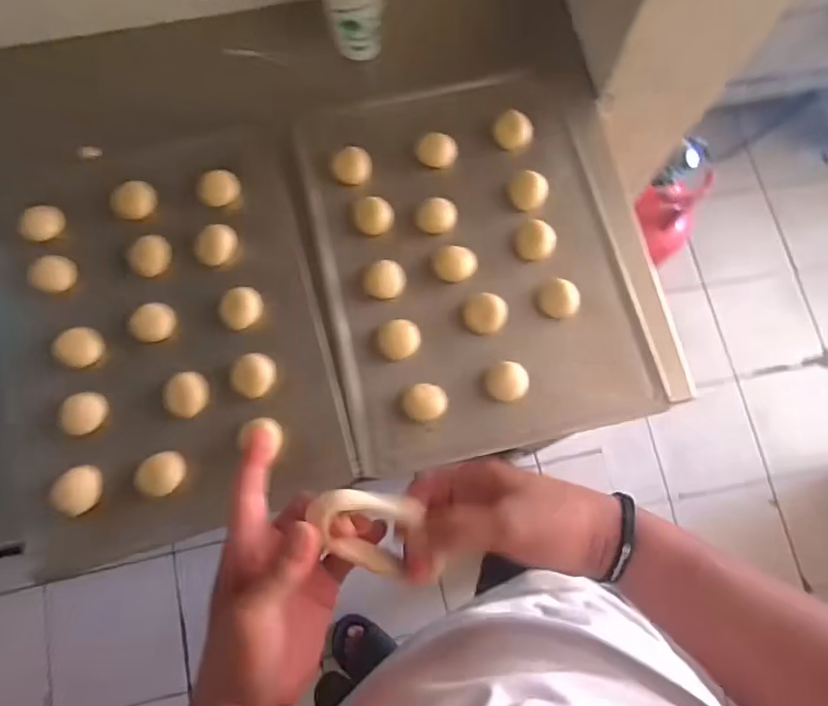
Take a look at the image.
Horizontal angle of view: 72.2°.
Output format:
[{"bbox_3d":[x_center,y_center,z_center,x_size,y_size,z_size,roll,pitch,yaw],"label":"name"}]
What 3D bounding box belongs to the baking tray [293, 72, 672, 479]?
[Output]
[{"bbox_3d":[0.069,-0.111,0.640,0.340,0.025,0.431,-12,75,-4],"label":"baking tray"}]

